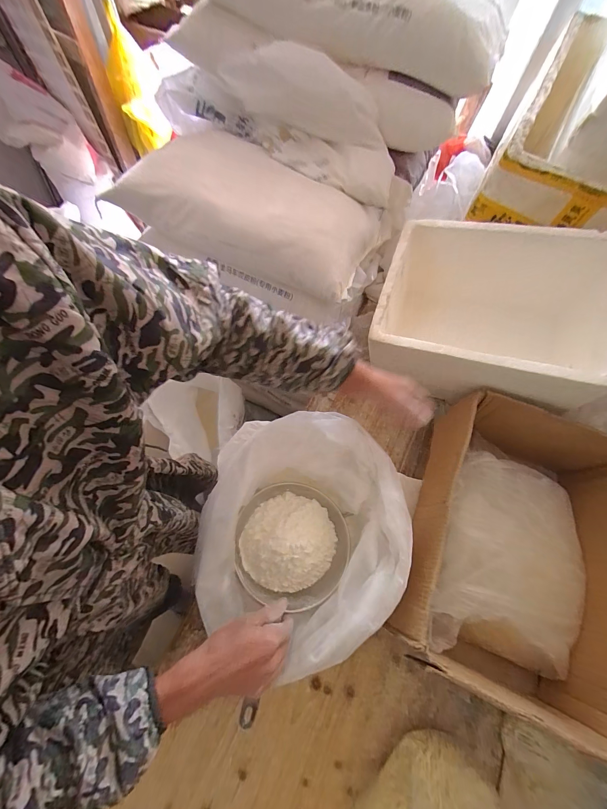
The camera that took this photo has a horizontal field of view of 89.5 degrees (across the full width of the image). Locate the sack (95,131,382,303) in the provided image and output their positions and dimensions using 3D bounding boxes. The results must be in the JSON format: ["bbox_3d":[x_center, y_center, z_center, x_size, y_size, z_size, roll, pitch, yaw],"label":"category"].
[{"bbox_3d":[-0.131,-0.510,0.799,0.629,0.131,0.288,23,66,8],"label":"sack"}]

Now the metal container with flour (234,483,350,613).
[{"bbox_3d":[-0.018,0.247,0.559,0.204,0.069,0.195,1,65,-3],"label":"metal container with flour"}]

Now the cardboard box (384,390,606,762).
[{"bbox_3d":[0.407,0.280,0.607,0.351,0.195,0.515,24,66,8],"label":"cardboard box"}]

